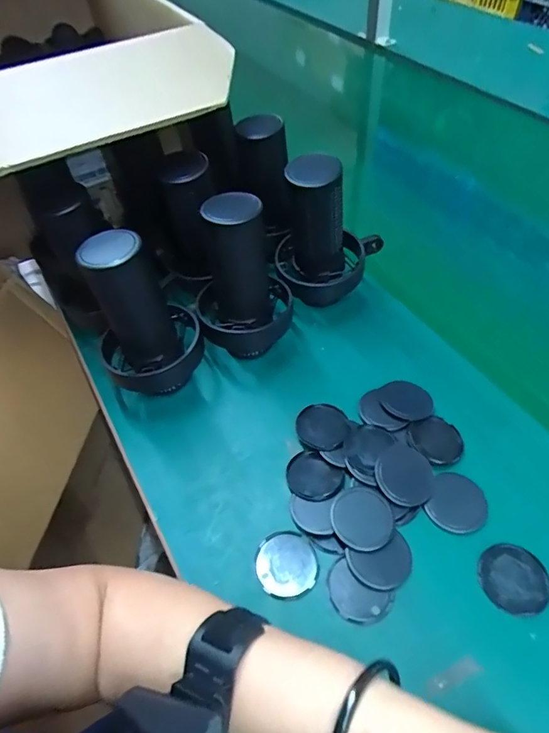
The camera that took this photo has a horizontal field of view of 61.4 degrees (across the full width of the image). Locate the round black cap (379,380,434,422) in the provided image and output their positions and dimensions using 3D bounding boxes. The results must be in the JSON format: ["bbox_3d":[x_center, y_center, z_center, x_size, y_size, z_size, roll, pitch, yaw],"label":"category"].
[{"bbox_3d":[0.129,0.032,0.452,0.050,0.006,0.046,-1,52,2],"label":"round black cap"}]

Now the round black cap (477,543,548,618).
[{"bbox_3d":[0.181,0.161,0.350,0.048,0.005,0.049,-1,52,2],"label":"round black cap"}]

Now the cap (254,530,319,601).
[{"bbox_3d":[0.009,0.156,0.366,0.048,0.004,0.050,-1,52,2],"label":"cap"}]

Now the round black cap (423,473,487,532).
[{"bbox_3d":[0.155,0.114,0.387,0.046,0.007,0.052,24,57,20],"label":"round black cap"}]

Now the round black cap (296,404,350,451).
[{"bbox_3d":[0.046,0.056,0.432,0.046,0.009,0.046,-1,52,2],"label":"round black cap"}]

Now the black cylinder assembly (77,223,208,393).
[{"bbox_3d":[-0.119,-0.036,0.428,0.092,0.166,0.076,-17,53,-10],"label":"black cylinder assembly"}]

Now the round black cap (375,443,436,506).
[{"bbox_3d":[0.111,0.092,0.392,0.049,0.007,0.049,3,61,-5],"label":"round black cap"}]

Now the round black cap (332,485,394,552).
[{"bbox_3d":[0.071,0.122,0.374,0.047,0.007,0.050,-1,52,2],"label":"round black cap"}]

